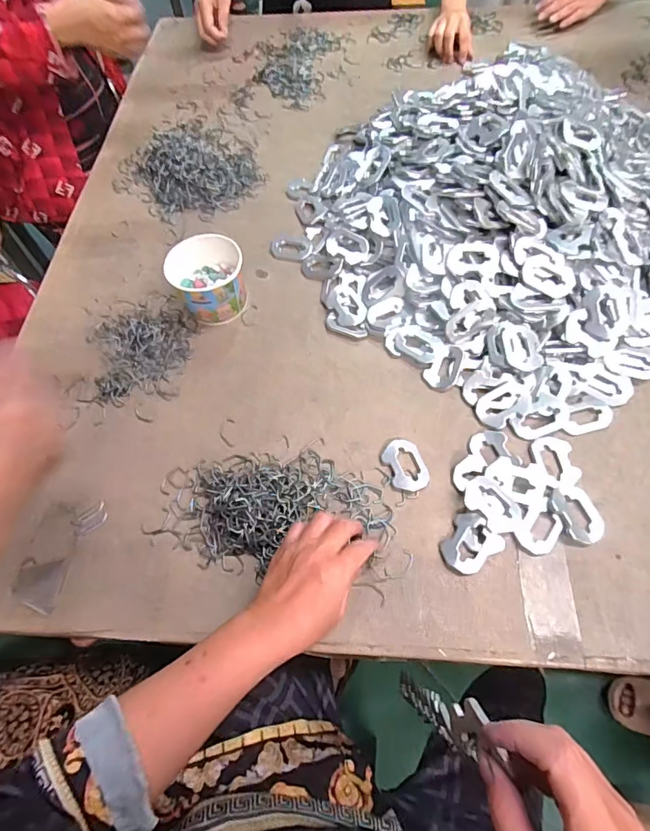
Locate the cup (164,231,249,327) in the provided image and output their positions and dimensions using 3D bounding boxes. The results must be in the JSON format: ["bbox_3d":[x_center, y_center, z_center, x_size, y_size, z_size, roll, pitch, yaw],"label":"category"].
[{"bbox_3d":[-0.149,-0.173,0.602,0.092,0.073,0.095,-25,63,-9],"label":"cup"}]

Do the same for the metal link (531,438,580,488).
[{"bbox_3d":[0.244,0.048,0.489,0.039,0.006,0.057,-4,62,2],"label":"metal link"}]

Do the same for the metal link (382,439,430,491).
[{"bbox_3d":[0.086,0.053,0.500,0.039,0.004,0.060,-20,62,-7],"label":"metal link"}]

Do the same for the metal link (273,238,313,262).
[{"bbox_3d":[-0.048,-0.237,0.662,0.060,0.006,0.042,15,64,12],"label":"metal link"}]

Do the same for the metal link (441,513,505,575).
[{"bbox_3d":[0.141,0.126,0.453,0.055,0.010,0.048,-42,67,-17],"label":"metal link"}]

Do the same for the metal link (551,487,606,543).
[{"bbox_3d":[0.257,0.098,0.467,0.045,0.012,0.058,-17,62,-5],"label":"metal link"}]

